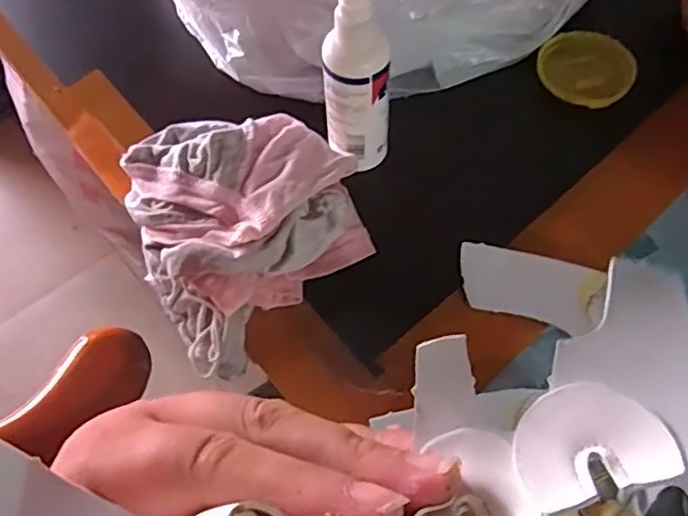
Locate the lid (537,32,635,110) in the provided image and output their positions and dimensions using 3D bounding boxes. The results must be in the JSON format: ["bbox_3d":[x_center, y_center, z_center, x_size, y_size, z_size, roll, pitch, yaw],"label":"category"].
[{"bbox_3d":[0.167,-0.131,0.432,0.062,0.010,0.062,-1,60,2],"label":"lid"}]

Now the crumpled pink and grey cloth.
[{"bbox_3d":[-0.061,-0.030,0.359,0.127,0.059,0.134,-30,63,-14],"label":"crumpled pink and grey cloth"}]

